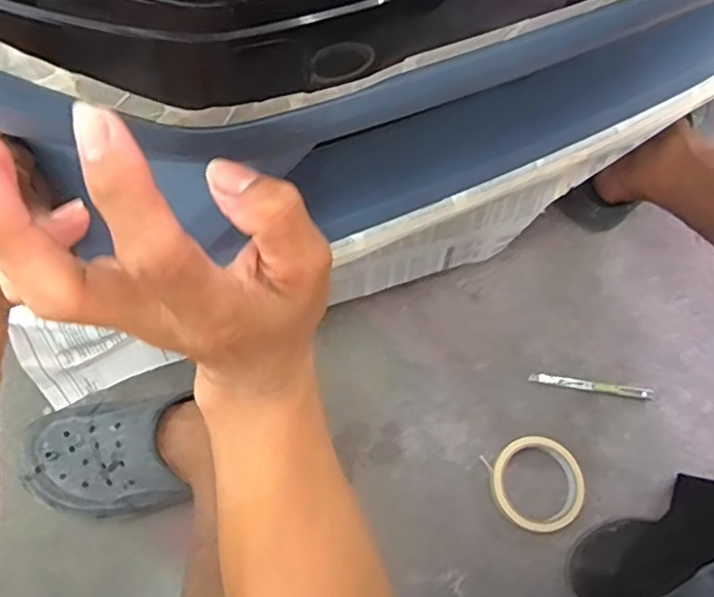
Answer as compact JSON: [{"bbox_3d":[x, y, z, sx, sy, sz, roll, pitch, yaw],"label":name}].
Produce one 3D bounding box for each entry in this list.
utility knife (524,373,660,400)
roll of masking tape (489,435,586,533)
[{"bbox_3d":[0.274,0.103,0.699,0.148,0.006,0.015,8,69,0],"label":"utility knife"},{"bbox_3d":[0.195,0.201,0.646,0.094,0.023,0.101,1,69,-2],"label":"roll of masking tape"}]

